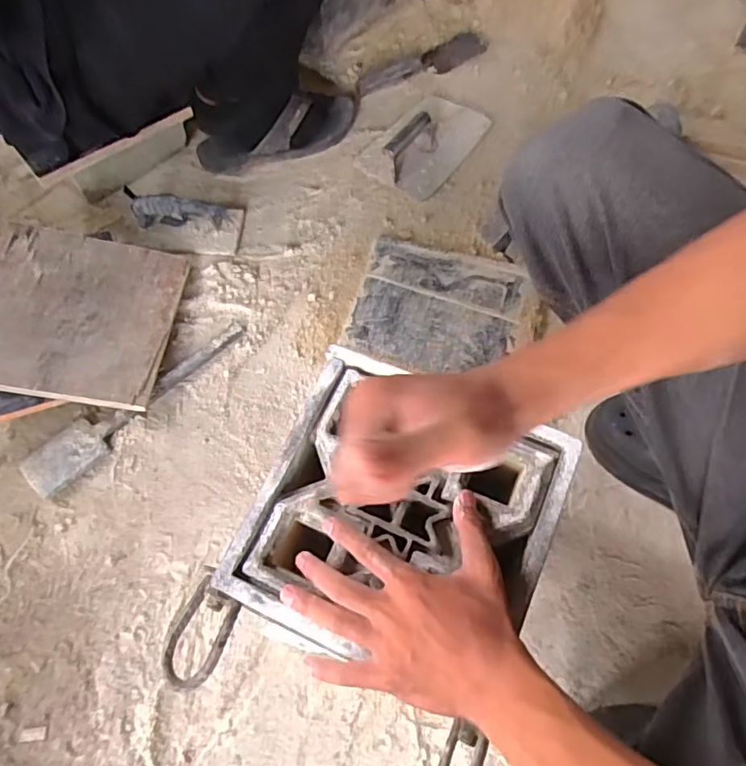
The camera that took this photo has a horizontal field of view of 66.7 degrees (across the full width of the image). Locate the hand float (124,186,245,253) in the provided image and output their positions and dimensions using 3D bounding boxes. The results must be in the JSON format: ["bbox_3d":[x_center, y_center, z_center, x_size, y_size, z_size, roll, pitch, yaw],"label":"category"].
[{"bbox_3d":[-0.292,-0.254,0.860,0.176,0.061,0.089,5,65,1],"label":"hand float"}]

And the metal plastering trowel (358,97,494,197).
[{"bbox_3d":[0.089,-0.419,0.920,0.149,0.069,0.234,32,68,13],"label":"metal plastering trowel"}]

